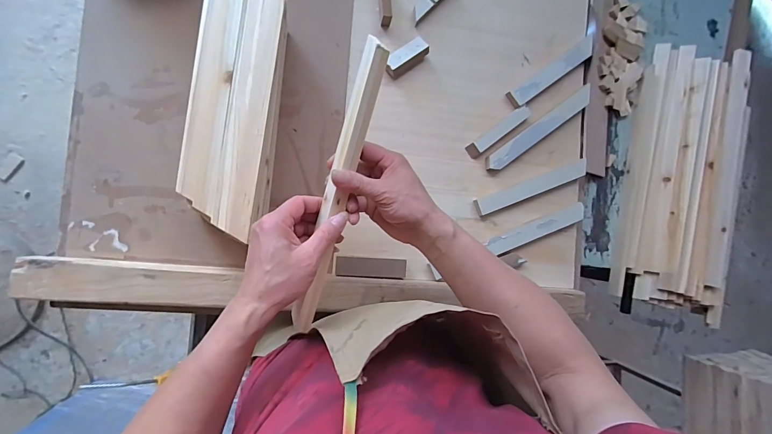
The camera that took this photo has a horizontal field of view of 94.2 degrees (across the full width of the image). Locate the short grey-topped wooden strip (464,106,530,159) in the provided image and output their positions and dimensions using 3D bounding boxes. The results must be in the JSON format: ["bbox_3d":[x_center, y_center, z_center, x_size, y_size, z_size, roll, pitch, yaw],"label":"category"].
[{"bbox_3d":[0.192,-0.146,0.612,0.131,0.011,0.026,-37,93,-8],"label":"short grey-topped wooden strip"}]

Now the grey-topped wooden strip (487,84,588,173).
[{"bbox_3d":[0.270,-0.153,0.625,0.242,0.014,0.032,-35,93,-8],"label":"grey-topped wooden strip"}]

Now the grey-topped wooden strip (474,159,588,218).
[{"bbox_3d":[0.253,-0.052,0.616,0.217,0.009,0.029,-21,91,-8],"label":"grey-topped wooden strip"}]

